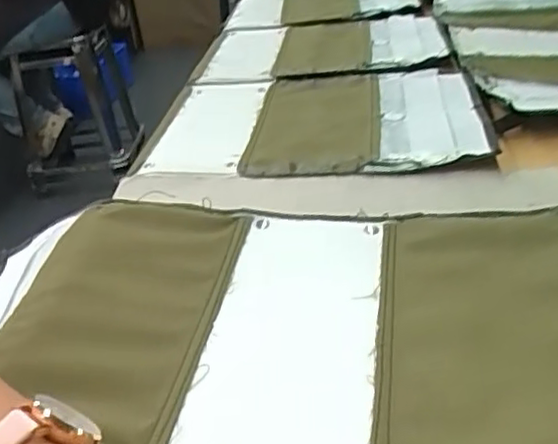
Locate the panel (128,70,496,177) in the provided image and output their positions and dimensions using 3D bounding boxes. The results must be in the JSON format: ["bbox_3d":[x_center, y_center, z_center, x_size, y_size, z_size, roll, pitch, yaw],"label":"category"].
[{"bbox_3d":[0.034,-0.102,0.666,0.311,0.017,0.247,-2,30,9],"label":"panel"}]

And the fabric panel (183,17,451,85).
[{"bbox_3d":[0.057,-0.237,0.889,0.300,0.014,0.243,-1,30,11],"label":"fabric panel"}]

